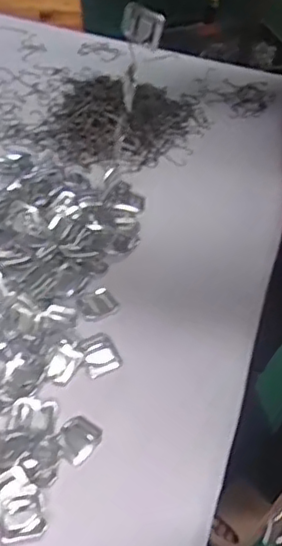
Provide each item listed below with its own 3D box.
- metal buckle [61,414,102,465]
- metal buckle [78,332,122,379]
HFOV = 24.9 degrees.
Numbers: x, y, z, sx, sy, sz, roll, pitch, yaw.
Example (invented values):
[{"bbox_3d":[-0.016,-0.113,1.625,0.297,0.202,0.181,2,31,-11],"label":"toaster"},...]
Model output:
[{"bbox_3d":[-0.049,0.127,0.492,0.030,0.006,0.034,33,53,22],"label":"metal buckle"},{"bbox_3d":[-0.036,0.069,0.542,0.030,0.004,0.037,-20,53,-23],"label":"metal buckle"}]

